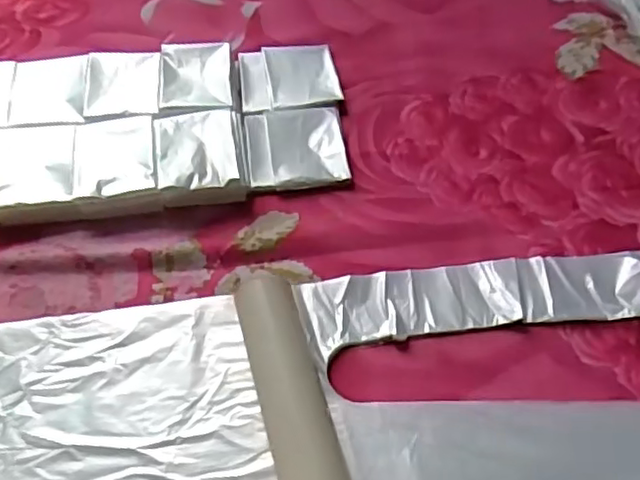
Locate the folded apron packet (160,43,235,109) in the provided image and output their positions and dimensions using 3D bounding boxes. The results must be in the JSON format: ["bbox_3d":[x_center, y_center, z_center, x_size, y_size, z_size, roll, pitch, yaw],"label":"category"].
[{"bbox_3d":[-0.109,-0.143,0.576,0.062,0.023,0.077,-3,54,-1],"label":"folded apron packet"}]

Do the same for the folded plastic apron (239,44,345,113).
[{"bbox_3d":[-0.029,-0.148,0.588,0.088,0.011,0.083,-7,54,-4],"label":"folded plastic apron"}]

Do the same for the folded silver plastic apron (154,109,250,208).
[{"bbox_3d":[-0.097,-0.066,0.520,0.065,0.023,0.080,-9,55,-5],"label":"folded silver plastic apron"}]

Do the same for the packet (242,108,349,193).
[{"bbox_3d":[-0.020,-0.076,0.537,0.081,0.010,0.082,-6,54,-3],"label":"packet"}]

